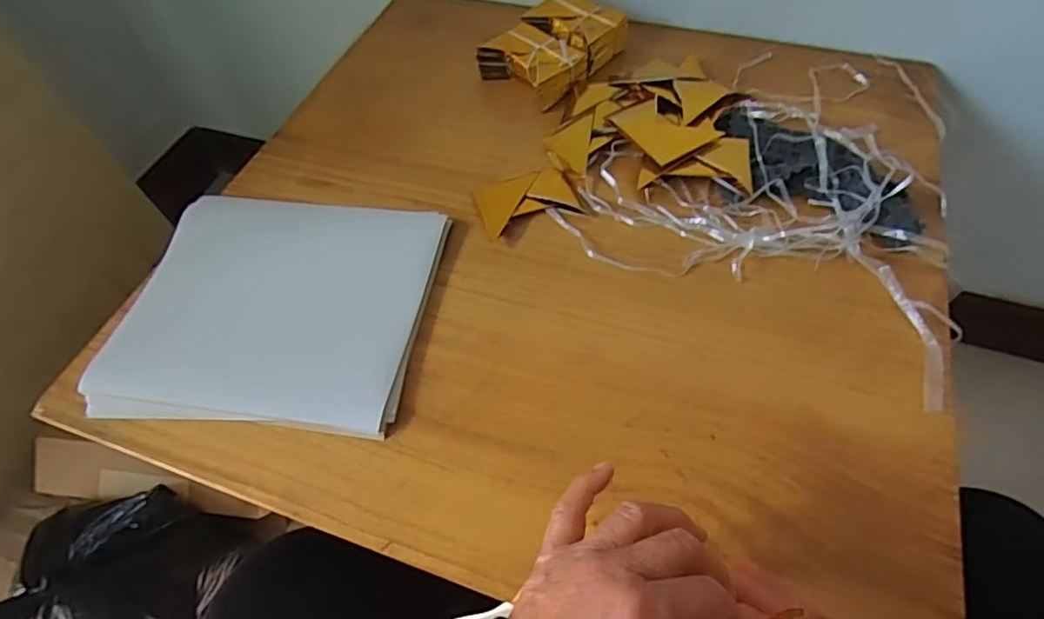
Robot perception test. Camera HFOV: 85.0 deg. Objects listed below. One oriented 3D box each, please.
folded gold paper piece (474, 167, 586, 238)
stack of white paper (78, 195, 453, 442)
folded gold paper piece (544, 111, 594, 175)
[{"bbox_3d":[0.004,-0.105,0.546,0.093,0.010,0.065,-22,58,-11],"label":"folded gold paper piece"},{"bbox_3d":[-0.208,-0.008,0.489,0.251,0.018,0.218,5,57,7],"label":"stack of white paper"},{"bbox_3d":[0.047,-0.169,0.573,0.044,0.011,0.073,7,57,8],"label":"folded gold paper piece"}]

